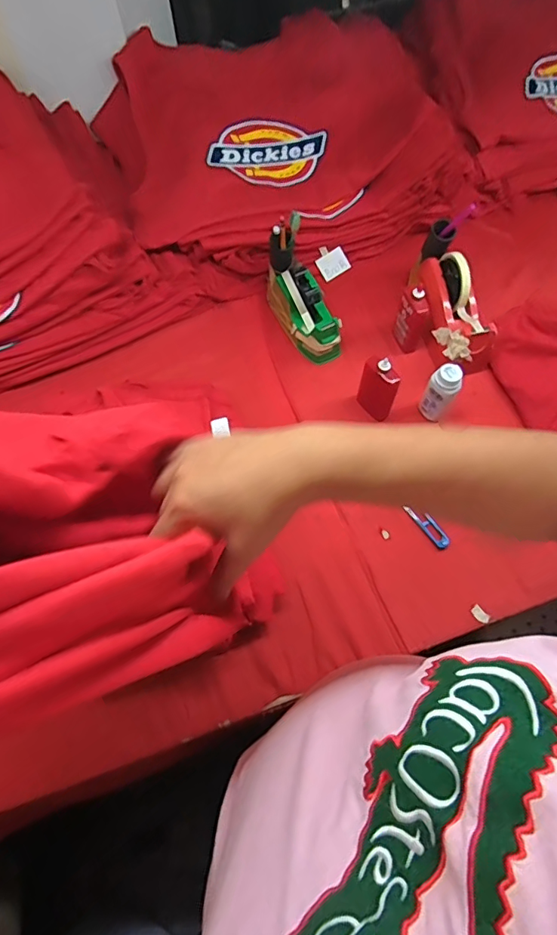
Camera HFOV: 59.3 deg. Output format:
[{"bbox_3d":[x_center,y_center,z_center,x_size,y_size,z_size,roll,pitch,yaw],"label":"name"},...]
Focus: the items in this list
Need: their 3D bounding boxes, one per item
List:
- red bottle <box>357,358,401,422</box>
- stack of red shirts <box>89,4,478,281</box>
[{"bbox_3d":[0.148,-0.121,0.728,0.021,0.104,0.058,-27,64,-14],"label":"red bottle"},{"bbox_3d":[-0.001,-0.582,0.883,0.586,0.194,0.421,-22,63,-12],"label":"stack of red shirts"}]

